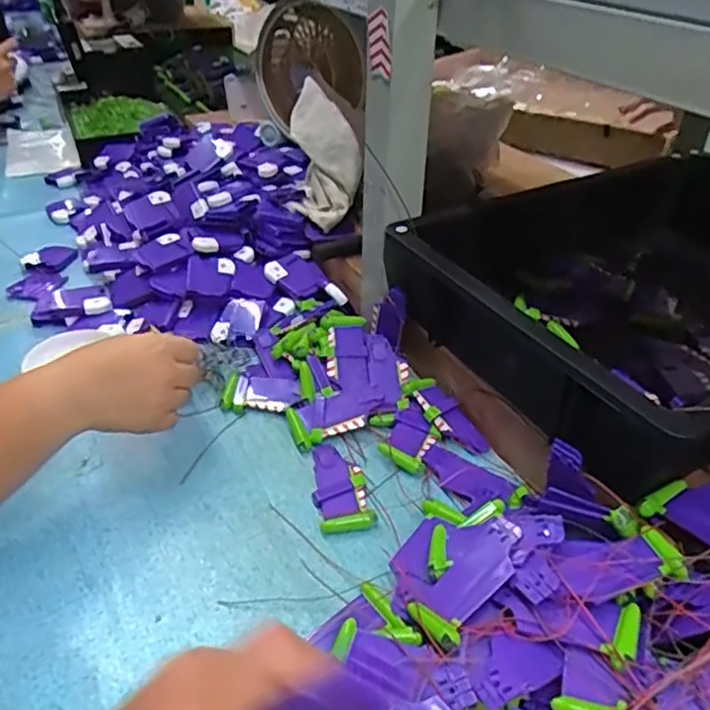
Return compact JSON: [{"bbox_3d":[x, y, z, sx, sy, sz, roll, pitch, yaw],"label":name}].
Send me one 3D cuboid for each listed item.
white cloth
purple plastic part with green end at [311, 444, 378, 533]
[{"bbox_3d":[-0.038,-0.239,0.745,0.087,0.178,0.073,-8,2,-10],"label":"white cloth"},{"bbox_3d":[-0.014,0.108,0.522,0.043,0.011,0.094,-8,38,-10],"label":"purple plastic part with green end"}]

